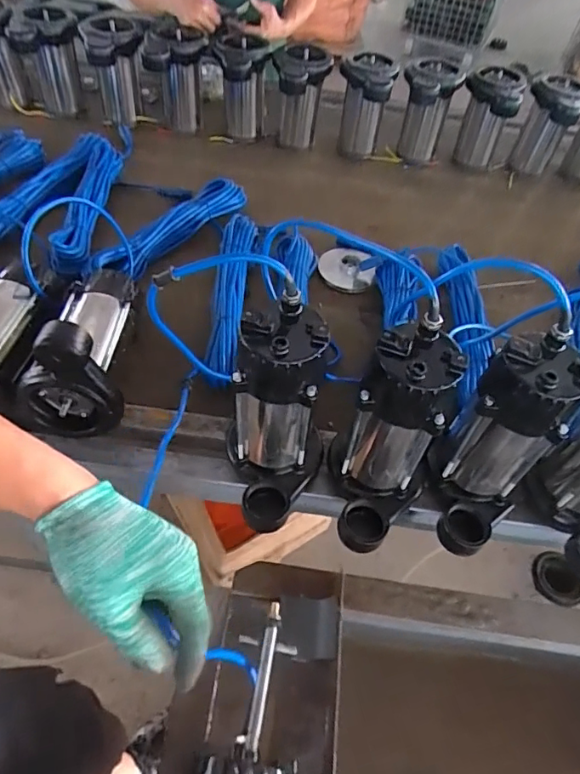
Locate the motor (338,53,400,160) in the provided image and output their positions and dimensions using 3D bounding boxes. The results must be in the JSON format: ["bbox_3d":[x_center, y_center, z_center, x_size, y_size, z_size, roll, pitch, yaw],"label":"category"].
[{"bbox_3d":[0.158,-0.603,1.105,0.120,0.178,0.118,12,52,3],"label":"motor"}]

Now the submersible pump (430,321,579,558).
[{"bbox_3d":[0.223,0.074,0.564,0.109,0.245,0.138,36,57,21],"label":"submersible pump"}]

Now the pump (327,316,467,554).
[{"bbox_3d":[0.098,0.065,0.553,0.112,0.242,0.144,28,54,15],"label":"pump"}]

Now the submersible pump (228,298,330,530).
[{"bbox_3d":[-0.013,0.041,0.553,0.099,0.233,0.142,4,52,-3],"label":"submersible pump"}]

